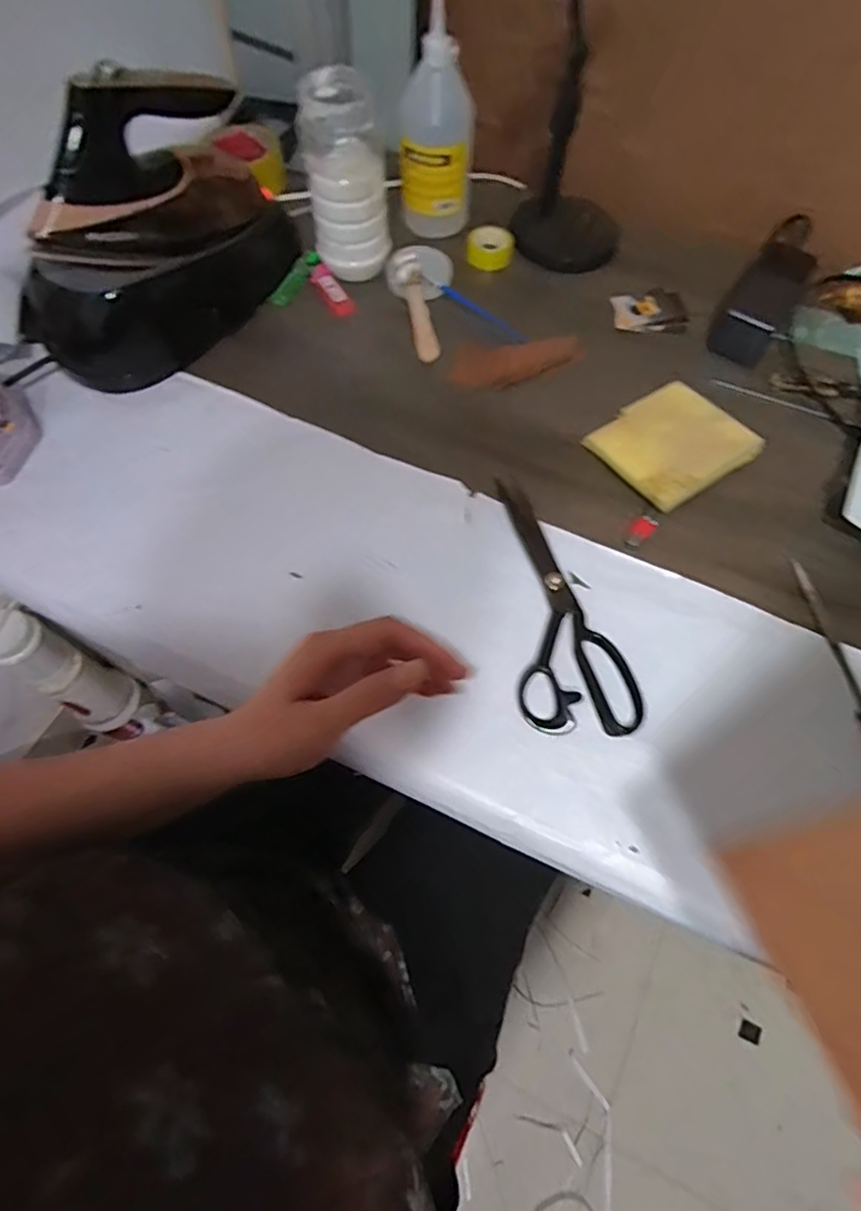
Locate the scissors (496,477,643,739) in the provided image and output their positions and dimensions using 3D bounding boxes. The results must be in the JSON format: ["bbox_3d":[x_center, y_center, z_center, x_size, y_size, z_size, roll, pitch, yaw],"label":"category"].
[{"bbox_3d":[0.112,-0.008,0.507,0.091,0.013,0.237,-4,67,-3],"label":"scissors"}]

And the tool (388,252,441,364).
[{"bbox_3d":[-0.016,-0.323,0.638,0.029,0.025,0.141,-14,67,-7],"label":"tool"}]

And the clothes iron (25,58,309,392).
[{"bbox_3d":[-0.256,-0.353,0.555,0.110,0.185,0.281,42,72,16],"label":"clothes iron"}]

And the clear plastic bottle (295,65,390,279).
[{"bbox_3d":[-0.084,-0.430,0.606,0.077,0.169,0.077,-2,63,-1],"label":"clear plastic bottle"}]

